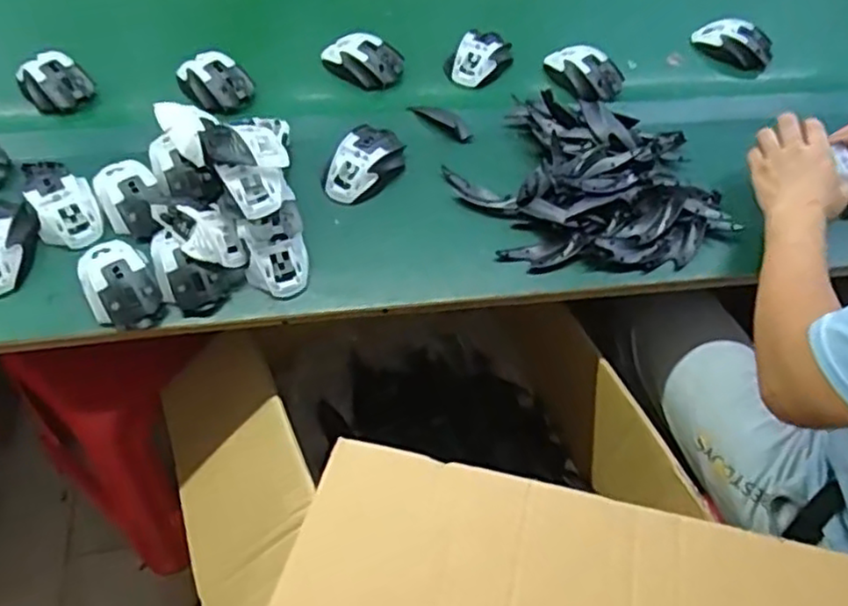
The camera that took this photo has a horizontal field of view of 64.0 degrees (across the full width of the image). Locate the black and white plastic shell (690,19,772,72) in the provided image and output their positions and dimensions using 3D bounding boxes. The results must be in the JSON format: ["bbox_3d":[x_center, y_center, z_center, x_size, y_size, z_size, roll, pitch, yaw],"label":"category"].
[{"bbox_3d":[0.470,-0.393,1.025,0.113,0.046,0.053,37,60,21],"label":"black and white plastic shell"}]

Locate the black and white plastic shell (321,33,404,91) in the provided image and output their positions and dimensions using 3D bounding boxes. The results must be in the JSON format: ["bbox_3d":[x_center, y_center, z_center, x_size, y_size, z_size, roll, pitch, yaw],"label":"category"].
[{"bbox_3d":[-0.085,-0.340,0.940,0.117,0.038,0.066,31,58,17],"label":"black and white plastic shell"}]

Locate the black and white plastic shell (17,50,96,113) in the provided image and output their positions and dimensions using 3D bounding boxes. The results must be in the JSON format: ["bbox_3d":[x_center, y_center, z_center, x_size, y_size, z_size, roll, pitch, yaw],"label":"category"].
[{"bbox_3d":[-0.465,-0.278,0.856,0.076,0.045,0.072,-26,60,-21],"label":"black and white plastic shell"}]

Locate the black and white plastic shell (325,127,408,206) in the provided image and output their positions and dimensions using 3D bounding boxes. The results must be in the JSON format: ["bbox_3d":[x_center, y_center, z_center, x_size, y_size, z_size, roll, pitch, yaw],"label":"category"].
[{"bbox_3d":[-0.069,-0.166,0.813,0.070,0.047,0.113,24,56,13],"label":"black and white plastic shell"}]

